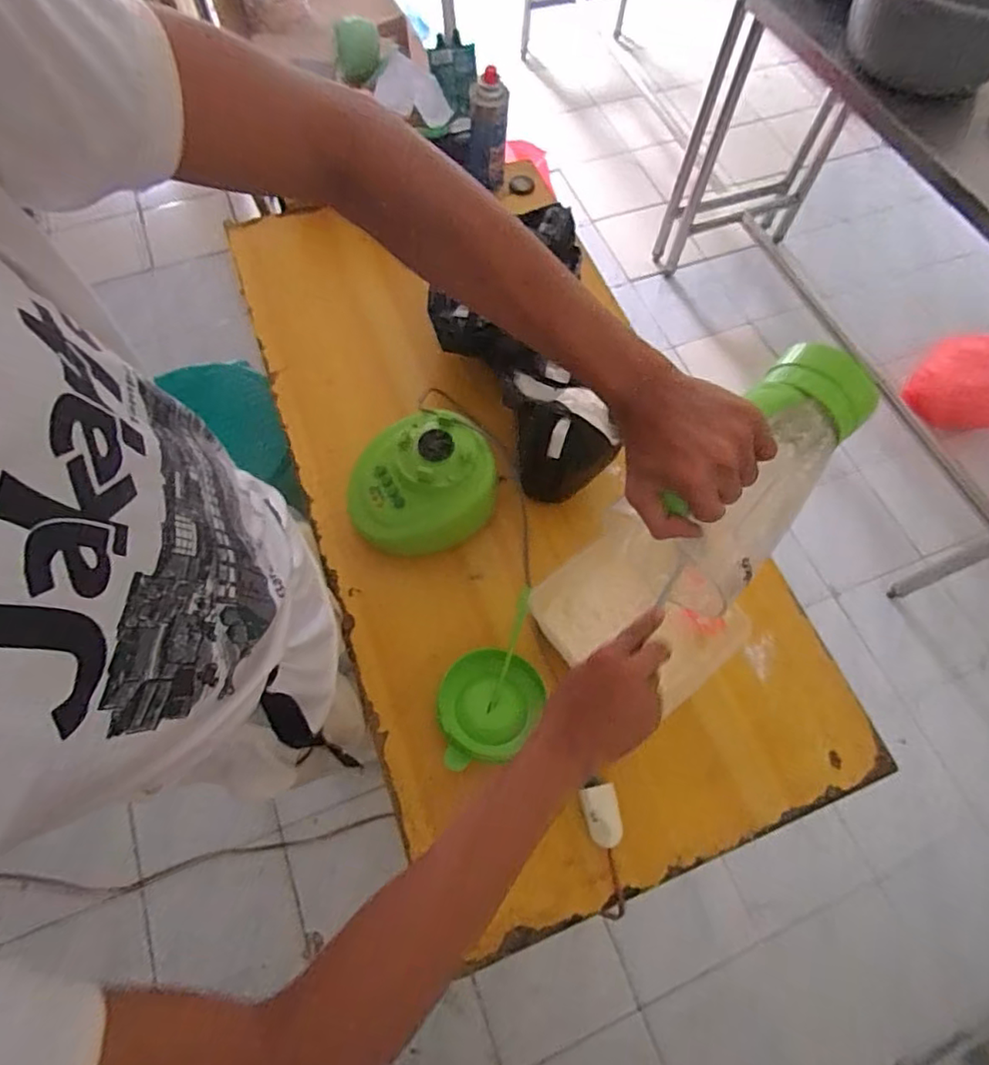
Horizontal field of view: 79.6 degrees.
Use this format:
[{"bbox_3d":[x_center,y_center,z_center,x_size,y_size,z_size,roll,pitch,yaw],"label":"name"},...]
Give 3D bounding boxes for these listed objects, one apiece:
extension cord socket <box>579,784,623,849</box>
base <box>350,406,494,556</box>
[{"bbox_3d":[0.121,0.318,0.666,0.037,0.018,0.064,-10,67,-6],"label":"extension cord socket"},{"bbox_3d":[-0.098,-0.057,0.778,0.188,0.138,0.156,-19,68,-10],"label":"base"}]

